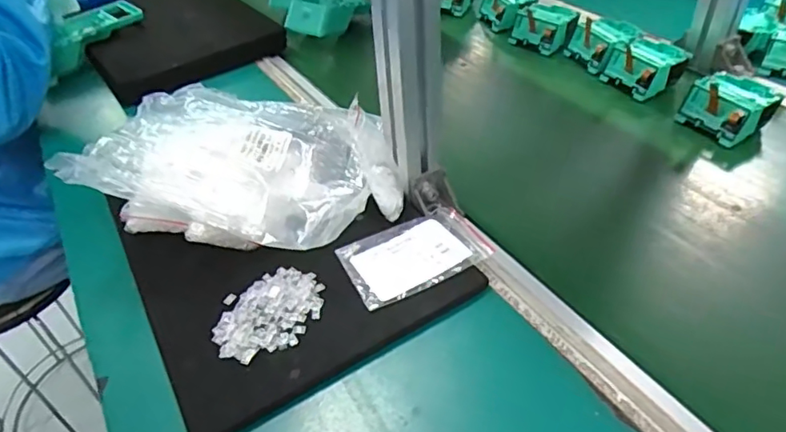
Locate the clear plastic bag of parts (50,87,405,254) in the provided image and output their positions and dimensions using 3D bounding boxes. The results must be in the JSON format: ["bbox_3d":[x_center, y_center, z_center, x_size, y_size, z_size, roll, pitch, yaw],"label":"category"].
[{"bbox_3d":[-0.136,-0.054,0.538,0.286,0.080,0.216,5,41,10],"label":"clear plastic bag of parts"}]

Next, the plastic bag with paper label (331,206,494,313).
[{"bbox_3d":[0.019,0.032,0.484,0.122,0.008,0.079,-20,43,-18],"label":"plastic bag with paper label"}]

